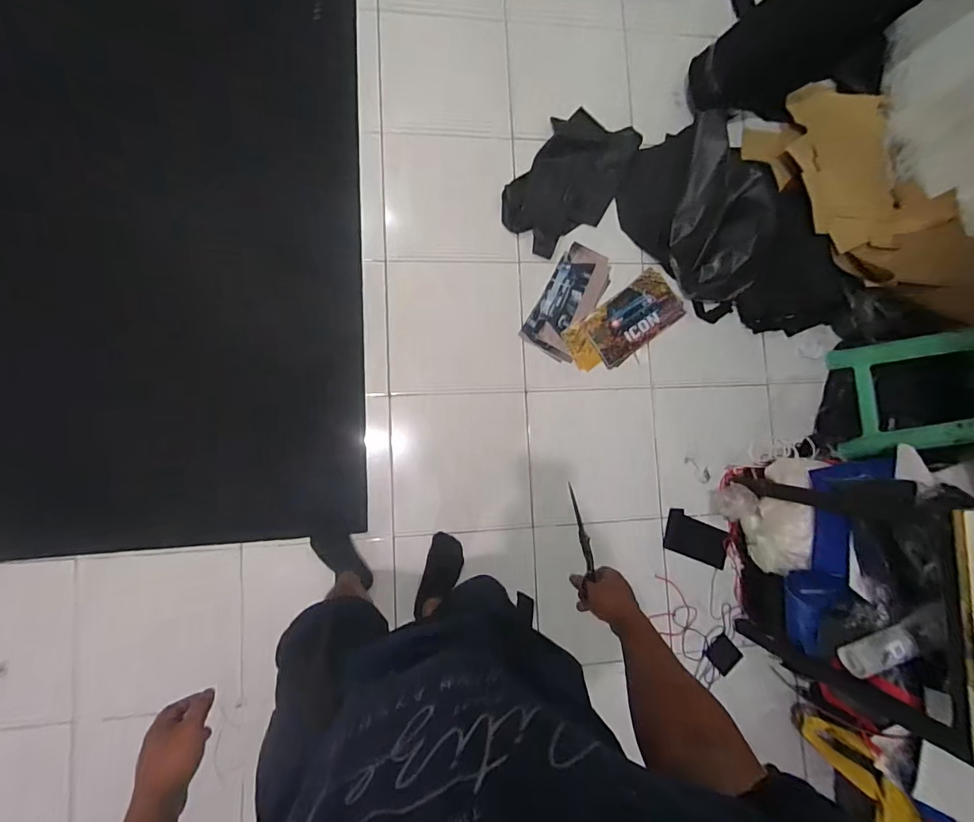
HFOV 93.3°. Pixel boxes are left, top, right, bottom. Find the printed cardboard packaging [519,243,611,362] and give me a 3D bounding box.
[{"bbox_3d":[0.260,-0.346,1.453,0.168,0.010,0.367,29,82,-4],"label":"printed cardboard packaging"}]

